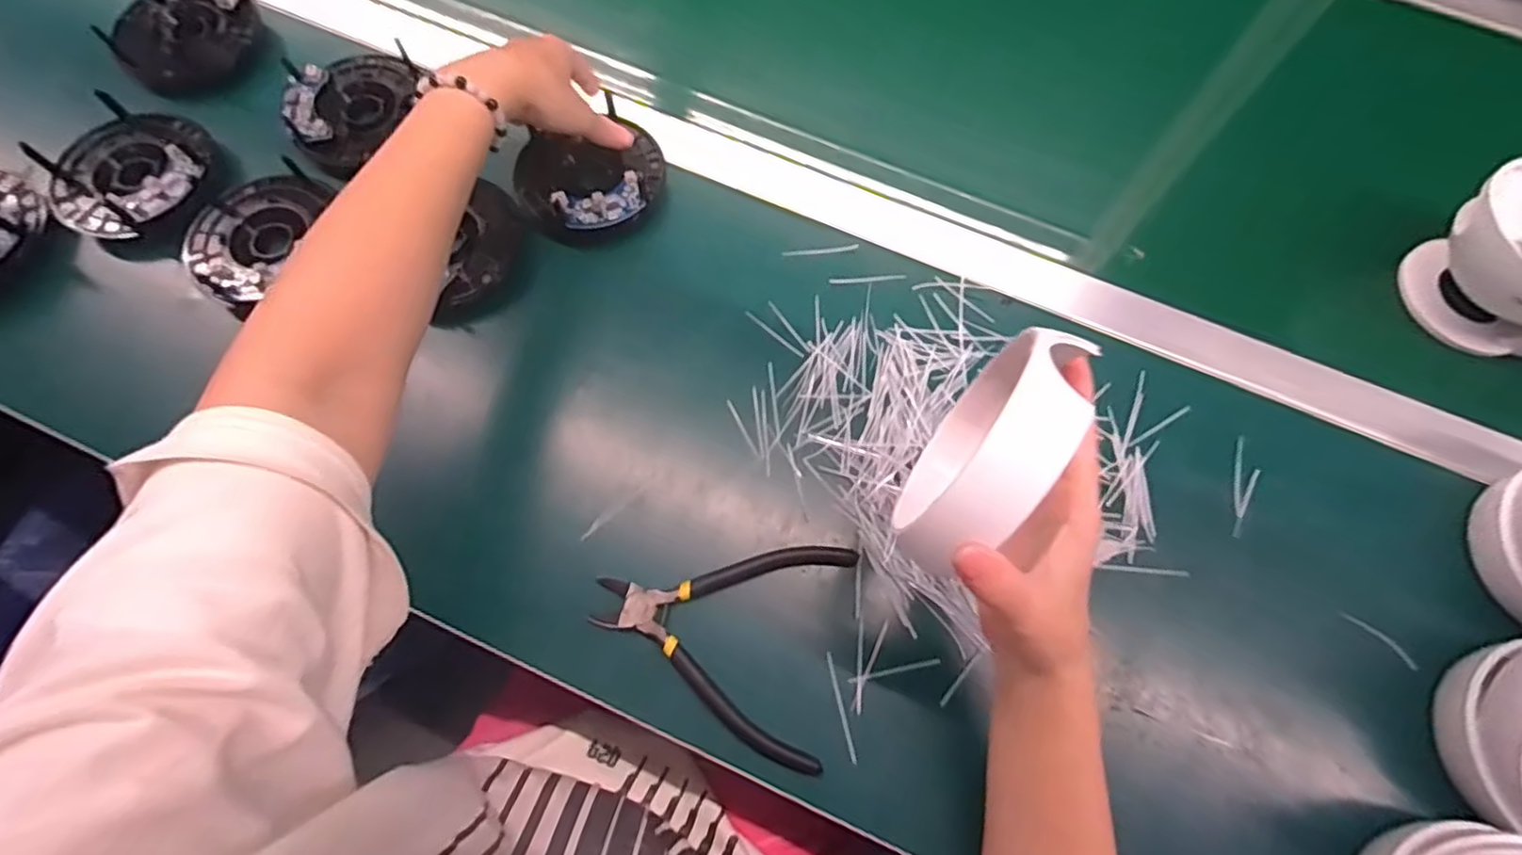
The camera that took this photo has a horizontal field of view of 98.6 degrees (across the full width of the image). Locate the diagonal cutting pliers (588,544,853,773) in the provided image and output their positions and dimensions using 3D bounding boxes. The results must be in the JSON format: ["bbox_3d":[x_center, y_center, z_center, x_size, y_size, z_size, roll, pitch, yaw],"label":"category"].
[{"bbox_3d":[-0.024,0.114,0.372,0.138,0.011,0.120,12,69,3],"label":"diagonal cutting pliers"}]

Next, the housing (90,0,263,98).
[{"bbox_3d":[-0.433,-0.300,0.491,0.086,0.032,0.098,39,74,12],"label":"housing"}]

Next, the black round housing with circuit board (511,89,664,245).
[{"bbox_3d":[-0.118,-0.176,0.459,0.101,0.030,0.093,1,69,-2],"label":"black round housing with circuit board"}]

